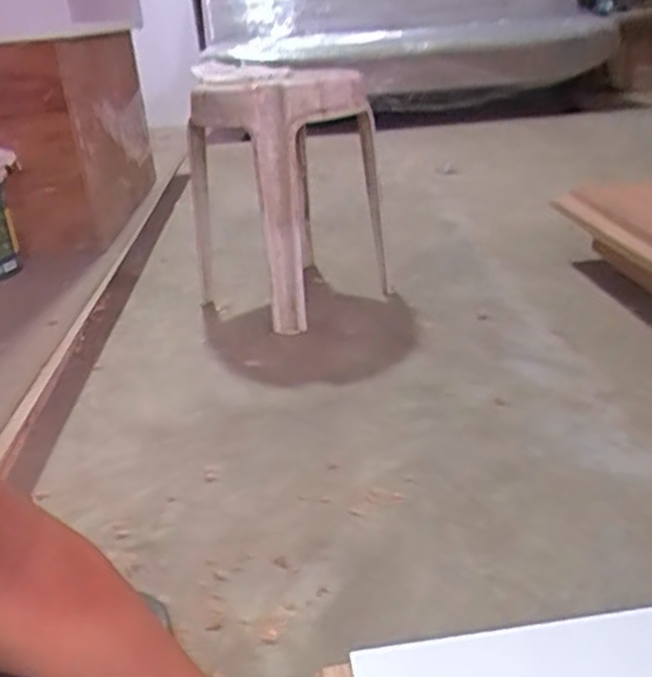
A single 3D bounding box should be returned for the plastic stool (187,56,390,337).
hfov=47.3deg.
[{"bbox_3d":[-0.089,-0.289,1.470,0.319,0.452,0.299,17,33,41],"label":"plastic stool"}]

